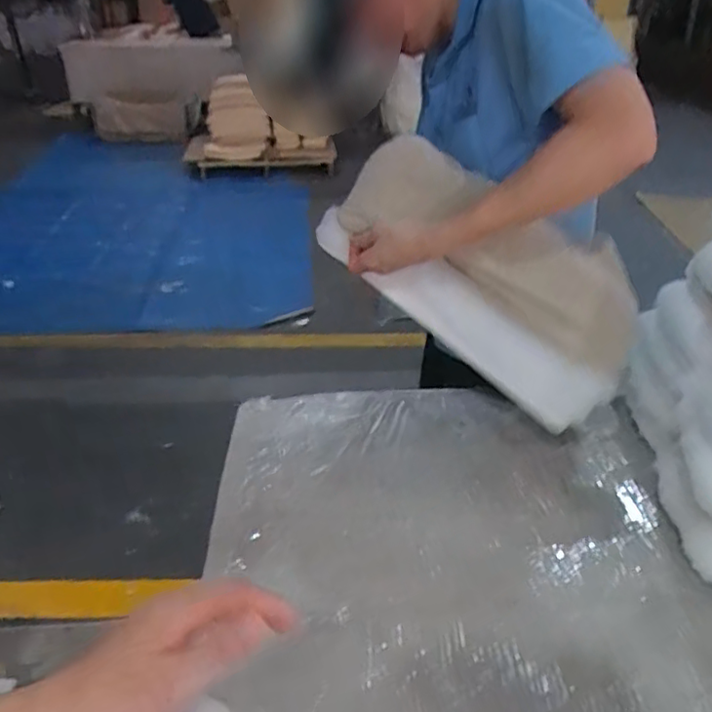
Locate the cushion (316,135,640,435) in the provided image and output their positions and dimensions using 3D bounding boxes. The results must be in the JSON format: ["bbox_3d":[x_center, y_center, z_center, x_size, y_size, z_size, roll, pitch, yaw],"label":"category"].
[{"bbox_3d":[0.189,-0.111,0.898,0.468,0.227,0.124,38,38,-4],"label":"cushion"}]

